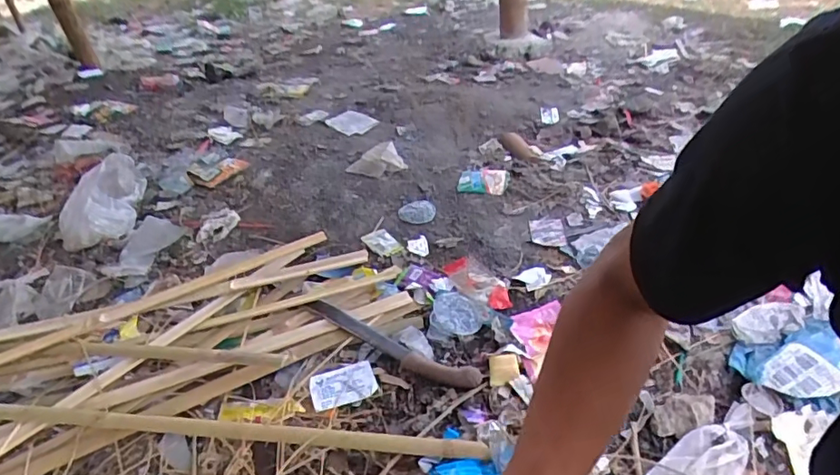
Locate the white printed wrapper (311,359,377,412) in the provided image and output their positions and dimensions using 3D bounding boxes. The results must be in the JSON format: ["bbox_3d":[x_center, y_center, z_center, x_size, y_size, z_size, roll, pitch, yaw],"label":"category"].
[{"bbox_3d":[-0.131,0.250,0.923,0.109,0.015,0.076,-16,41,-13],"label":"white printed wrapper"}]

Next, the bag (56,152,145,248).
[{"bbox_3d":[-0.785,-0.091,1.321,0.147,0.112,0.265,-10,34,-3],"label":"bag"}]

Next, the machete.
[{"bbox_3d":[-0.063,0.188,0.960,0.362,0.024,0.056,19,45,27],"label":"machete"}]

